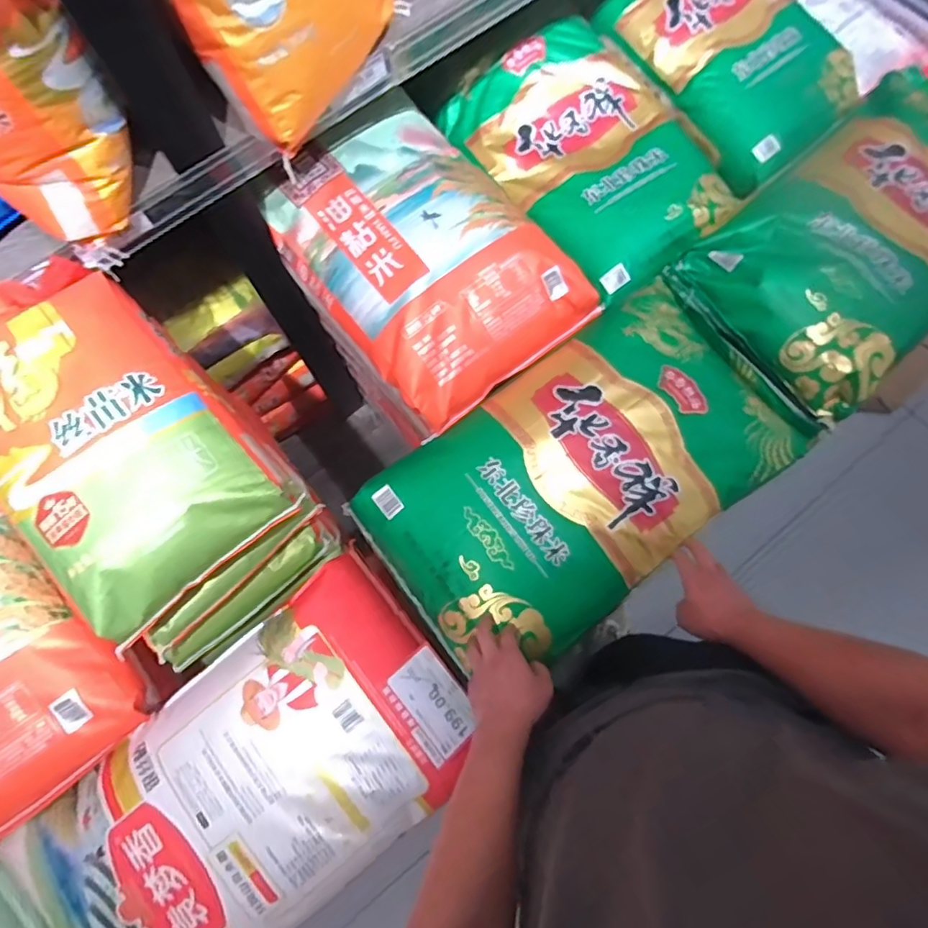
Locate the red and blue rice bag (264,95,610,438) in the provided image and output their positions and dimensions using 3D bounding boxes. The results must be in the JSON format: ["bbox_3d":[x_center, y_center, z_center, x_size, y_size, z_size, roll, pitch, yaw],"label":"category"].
[{"bbox_3d":[-0.082,-0.334,0.876,0.372,0.110,0.478,-38,76,-9],"label":"red and blue rice bag"}]

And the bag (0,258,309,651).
[{"bbox_3d":[-0.442,-0.035,0.693,0.284,0.083,0.418,-39,88,-13],"label":"bag"}]

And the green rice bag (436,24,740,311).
[{"bbox_3d":[0.237,-0.560,0.987,0.342,0.078,0.486,-36,76,-8],"label":"green rice bag"}]

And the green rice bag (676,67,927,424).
[{"bbox_3d":[0.681,-0.399,0.888,0.604,0.093,0.342,-41,77,-9],"label":"green rice bag"}]

